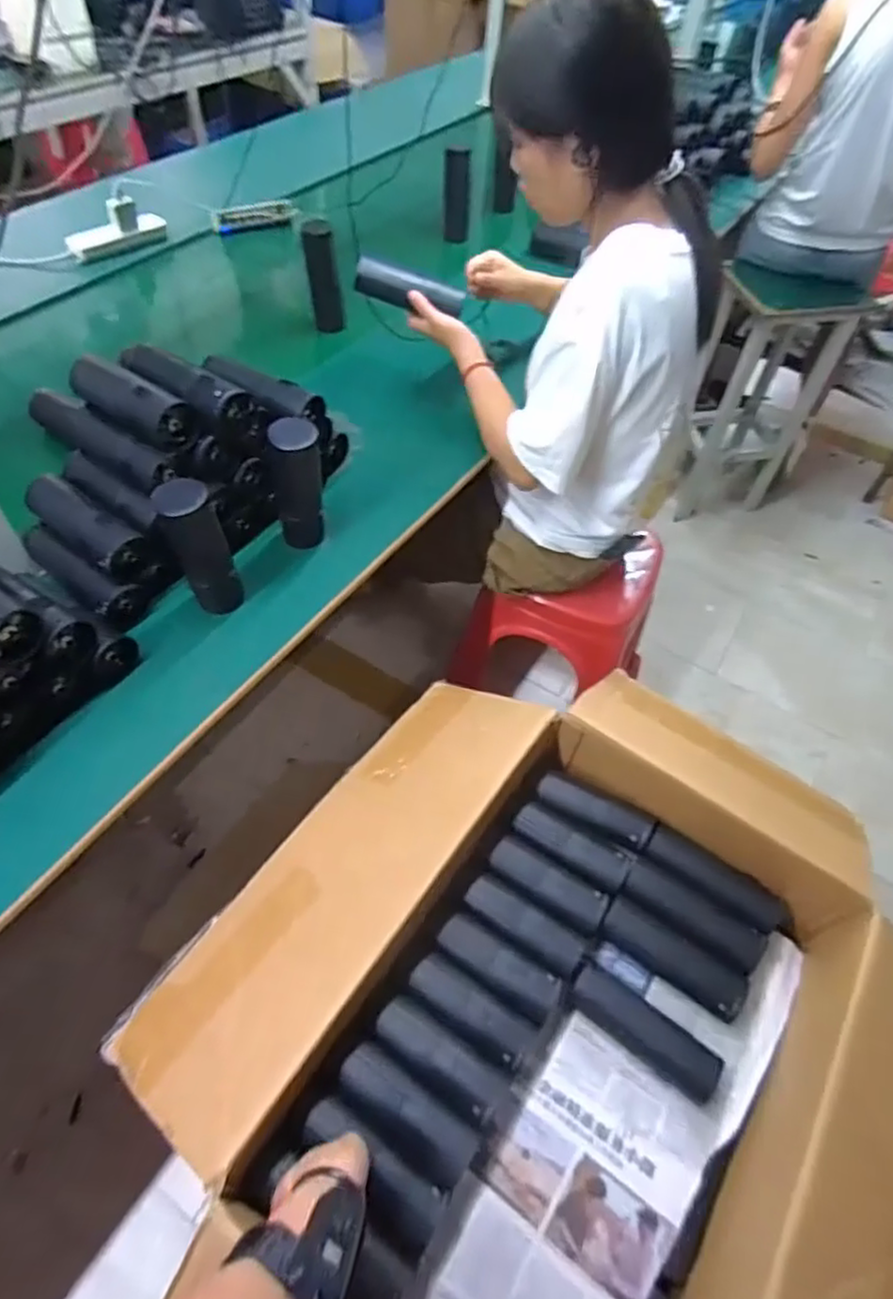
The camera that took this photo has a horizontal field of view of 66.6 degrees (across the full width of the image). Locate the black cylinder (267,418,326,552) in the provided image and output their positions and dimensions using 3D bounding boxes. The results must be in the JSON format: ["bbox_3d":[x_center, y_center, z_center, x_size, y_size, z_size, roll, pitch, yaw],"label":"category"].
[{"bbox_3d":[-0.176,-0.192,0.812,0.057,0.173,0.048,-7,54,-10],"label":"black cylinder"}]

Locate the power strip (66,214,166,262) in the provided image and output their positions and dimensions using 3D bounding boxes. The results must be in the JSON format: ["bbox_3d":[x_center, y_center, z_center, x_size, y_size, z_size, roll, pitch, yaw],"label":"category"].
[{"bbox_3d":[-0.640,-0.807,1.330,0.194,0.048,0.032,-29,60,-23],"label":"power strip"}]

